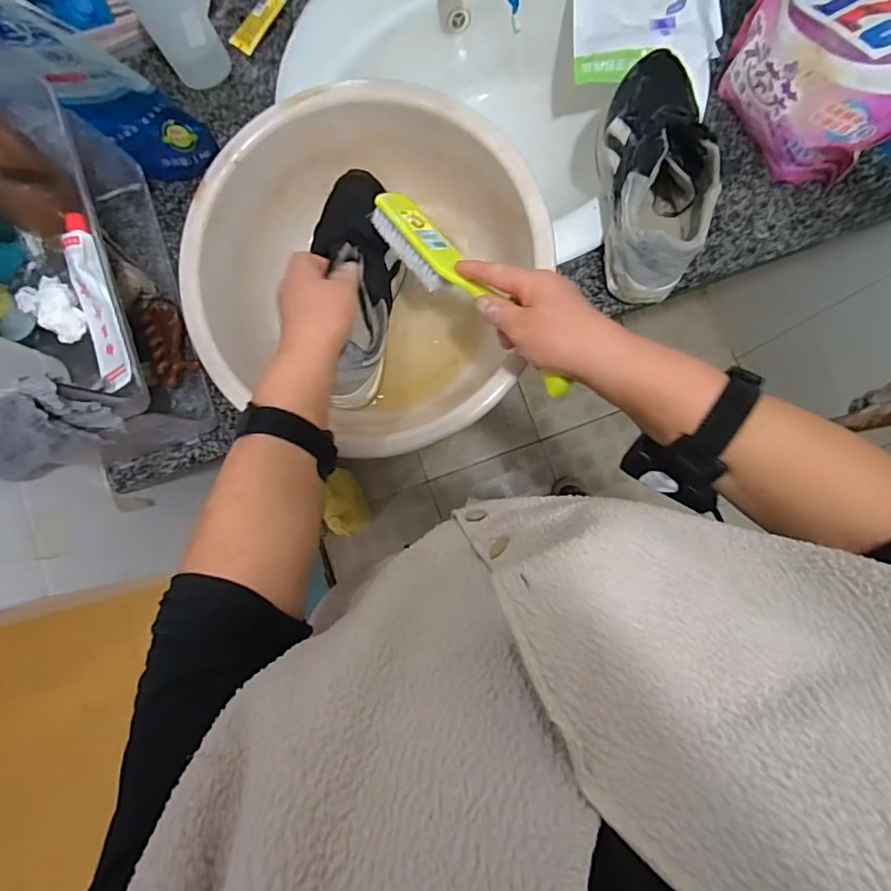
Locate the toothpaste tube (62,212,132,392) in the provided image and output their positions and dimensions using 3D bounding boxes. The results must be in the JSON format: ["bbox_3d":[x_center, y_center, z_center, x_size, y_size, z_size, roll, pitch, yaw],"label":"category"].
[{"bbox_3d":[-0.303,-0.123,0.462,0.035,0.026,0.160,-17,85,1],"label":"toothpaste tube"}]

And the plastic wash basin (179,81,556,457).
[{"bbox_3d":[-0.074,-0.158,0.524,0.312,0.124,0.309,0,85,3],"label":"plastic wash basin"}]

